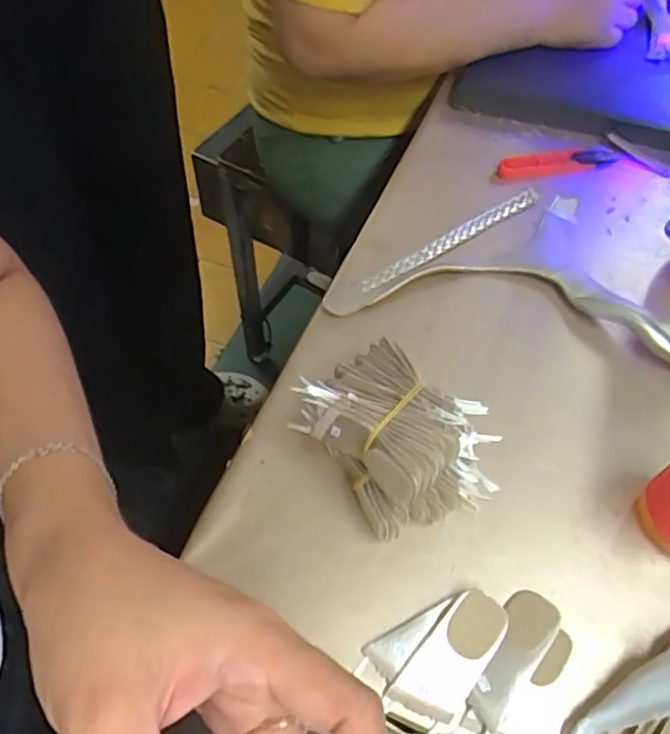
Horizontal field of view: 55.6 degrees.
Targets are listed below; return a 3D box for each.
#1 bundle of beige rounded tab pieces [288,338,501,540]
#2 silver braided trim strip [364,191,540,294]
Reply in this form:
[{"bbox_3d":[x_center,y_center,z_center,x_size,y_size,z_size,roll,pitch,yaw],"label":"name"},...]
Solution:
[{"bbox_3d":[0.036,0.044,0.371,0.077,0.069,0.107,-38,65,-22],"label":"bundle of beige rounded tab pieces"},{"bbox_3d":[0.095,-0.102,0.505,0.177,0.009,0.013,-29,62,-18],"label":"silver braided trim strip"}]

